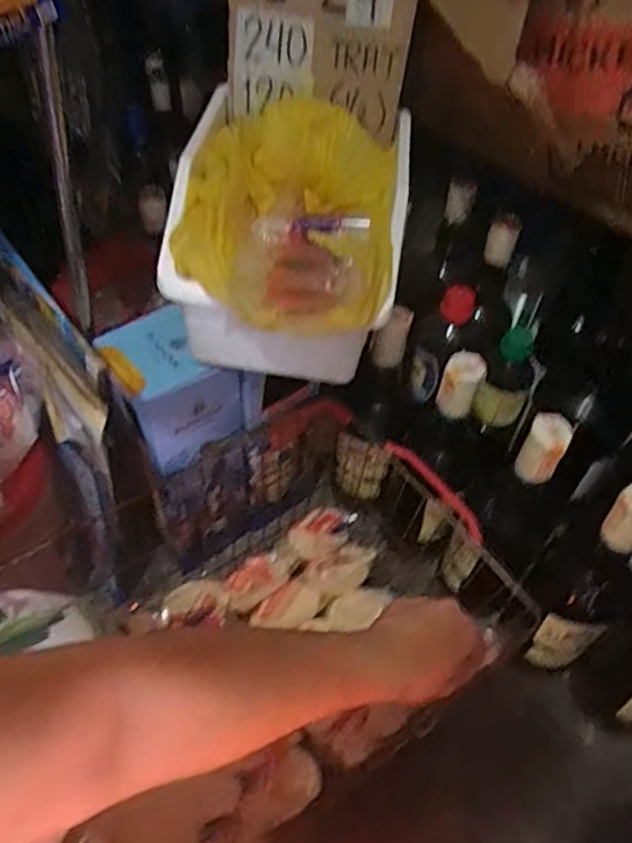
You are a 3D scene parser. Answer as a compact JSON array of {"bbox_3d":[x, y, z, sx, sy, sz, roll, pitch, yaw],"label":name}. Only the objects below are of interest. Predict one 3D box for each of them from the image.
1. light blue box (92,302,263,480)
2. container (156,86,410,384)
[{"bbox_3d":[-0.131,-0.040,0.640,0.127,0.109,0.102,-25,56,-21],"label":"light blue box"},{"bbox_3d":[-0.022,-0.146,0.559,0.179,0.150,0.258,6,51,3],"label":"container"}]

